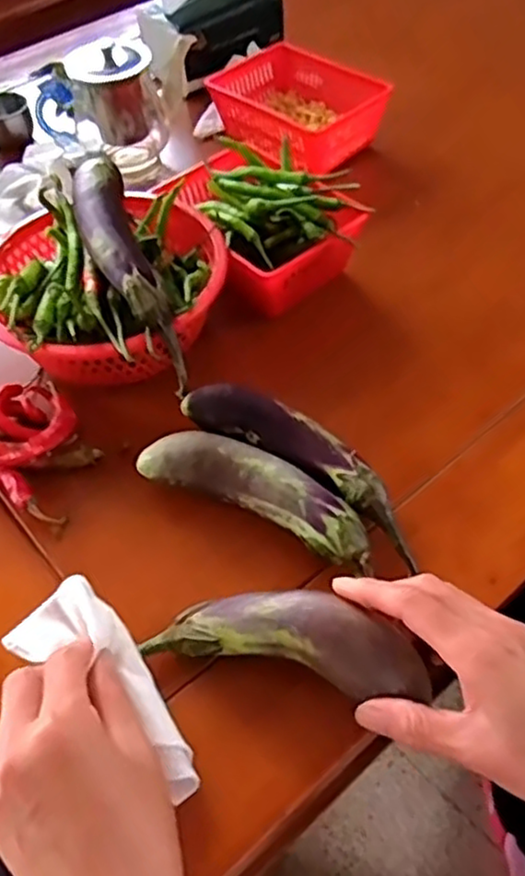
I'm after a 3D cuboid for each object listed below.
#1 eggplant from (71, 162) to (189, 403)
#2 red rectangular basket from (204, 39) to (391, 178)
[{"bbox_3d":[-0.091,-0.118,0.467,0.042,0.036,0.187,-21,70,-13],"label":"eggplant"},{"bbox_3d":[0.031,-0.334,0.696,0.125,0.052,0.155,-31,57,-19],"label":"red rectangular basket"}]

